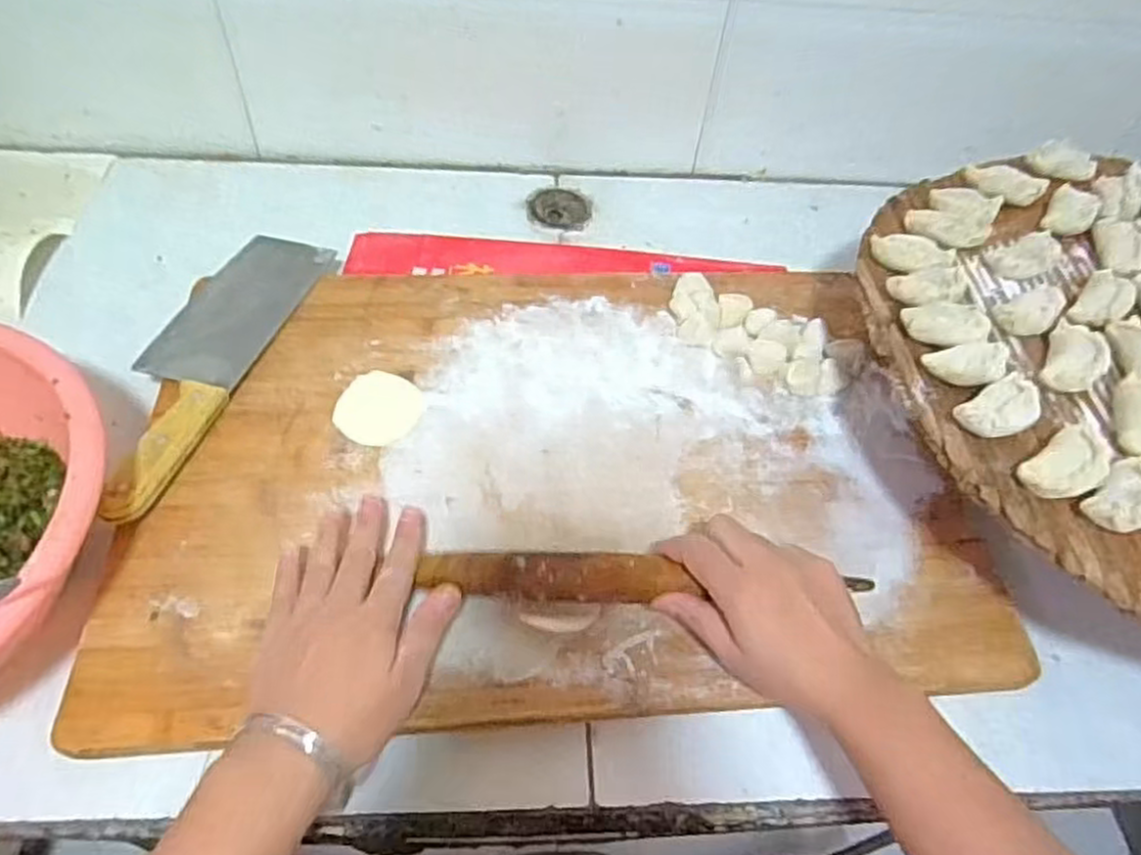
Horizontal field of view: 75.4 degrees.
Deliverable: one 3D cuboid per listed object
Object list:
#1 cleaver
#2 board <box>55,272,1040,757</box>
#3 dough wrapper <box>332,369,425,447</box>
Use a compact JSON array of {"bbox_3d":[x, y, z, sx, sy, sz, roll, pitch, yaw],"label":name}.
[{"bbox_3d":[-0.264,-0.054,0.540,0.075,0.021,0.282,11,51,4],"label":"cleaver"},{"bbox_3d":[-0.001,0.021,0.534,0.552,0.041,0.369,-2,51,-6],"label":"board"},{"bbox_3d":[-0.139,-0.014,0.535,0.058,0.004,0.063,2,51,-3],"label":"dough wrapper"}]

